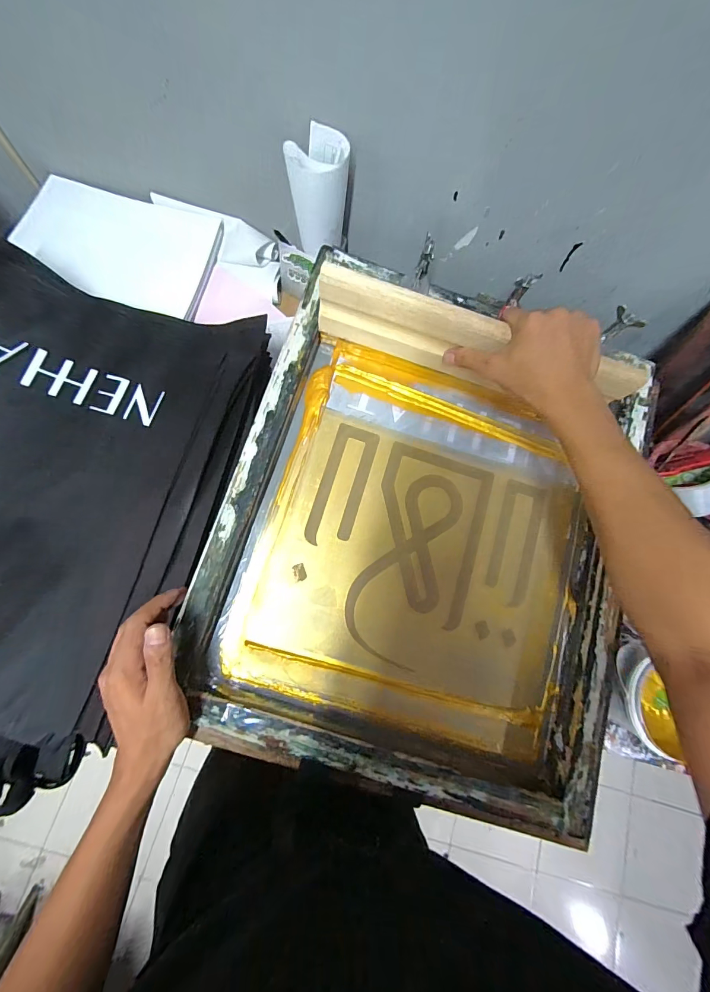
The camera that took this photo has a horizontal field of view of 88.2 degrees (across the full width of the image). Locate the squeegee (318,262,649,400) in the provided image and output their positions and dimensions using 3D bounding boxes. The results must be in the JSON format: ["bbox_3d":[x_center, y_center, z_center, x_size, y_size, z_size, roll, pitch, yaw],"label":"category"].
[{"bbox_3d":[0.131,-0.161,0.406,0.351,0.091,0.034,16,81,-1],"label":"squeegee"}]

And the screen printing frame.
[{"bbox_3d":[0.079,0.047,0.420,0.434,0.072,0.512,14,81,1],"label":"screen printing frame"}]

